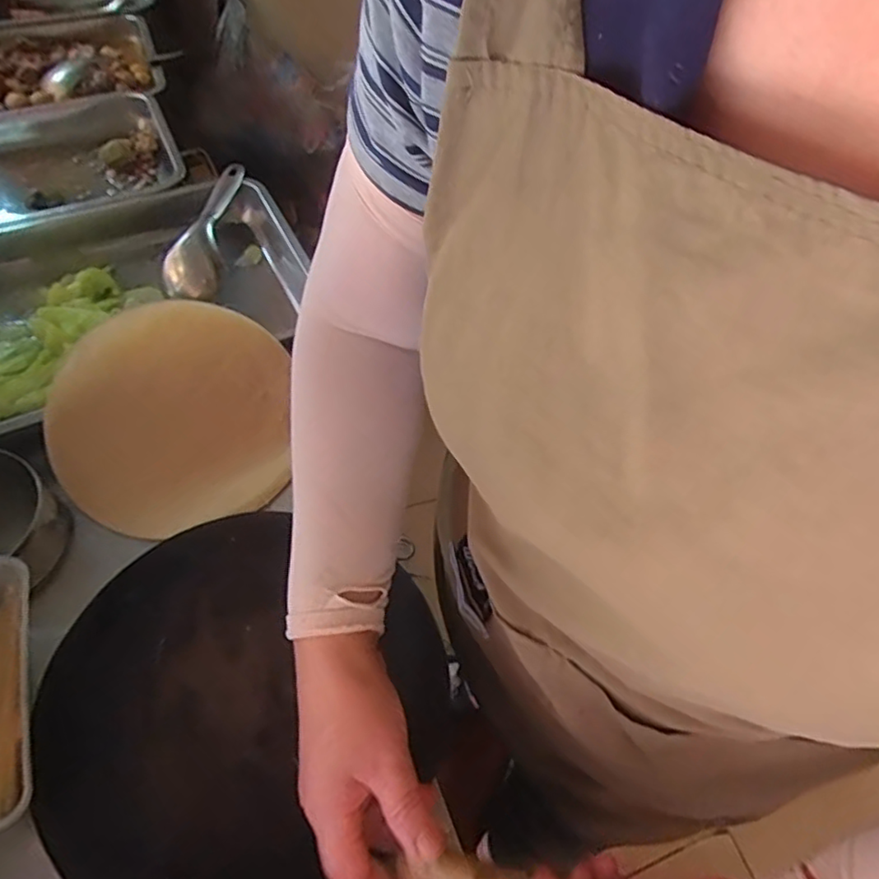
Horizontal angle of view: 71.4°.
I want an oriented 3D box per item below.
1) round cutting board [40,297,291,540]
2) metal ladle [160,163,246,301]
[{"bbox_3d":[-0.236,-0.025,0.546,0.200,0.018,0.208,7,69,-18],"label":"round cutting board"},{"bbox_3d":[-0.266,-0.252,0.710,0.057,0.034,0.193,9,68,2],"label":"metal ladle"}]

